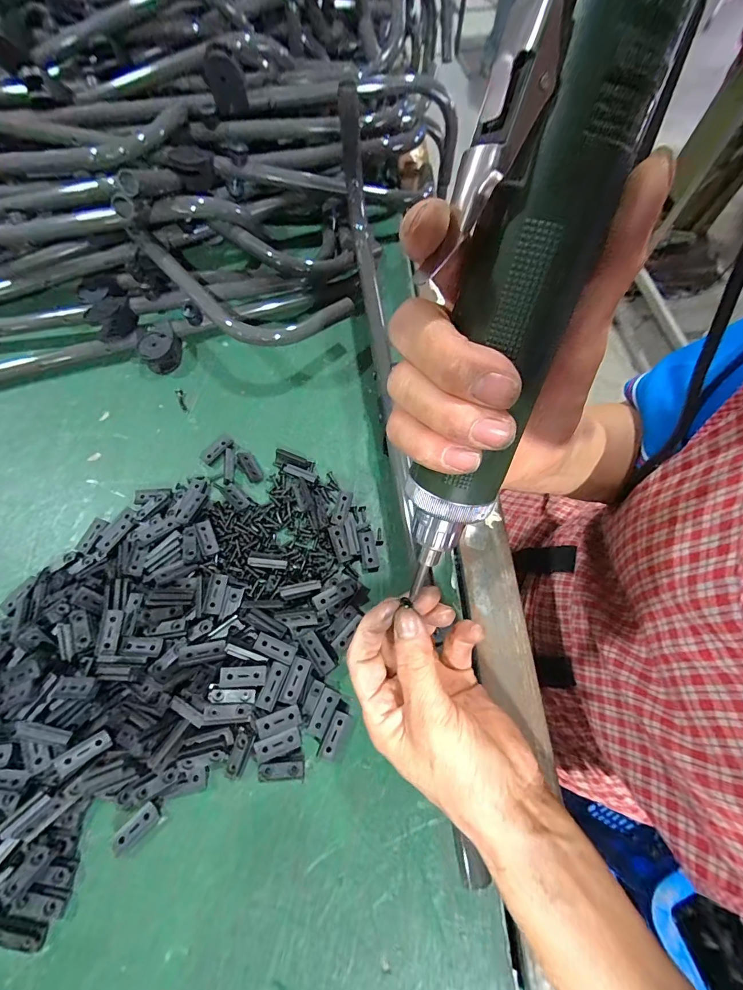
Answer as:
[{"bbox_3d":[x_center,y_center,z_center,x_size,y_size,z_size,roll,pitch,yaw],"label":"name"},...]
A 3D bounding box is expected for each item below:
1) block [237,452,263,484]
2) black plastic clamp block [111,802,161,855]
[{"bbox_3d":[-0.124,-0.028,0.405,0.015,0.008,0.035,-31,70,-12],"label":"block"},{"bbox_3d":[-0.171,0.242,0.290,0.035,0.004,0.015,-42,72,-16],"label":"black plastic clamp block"}]

